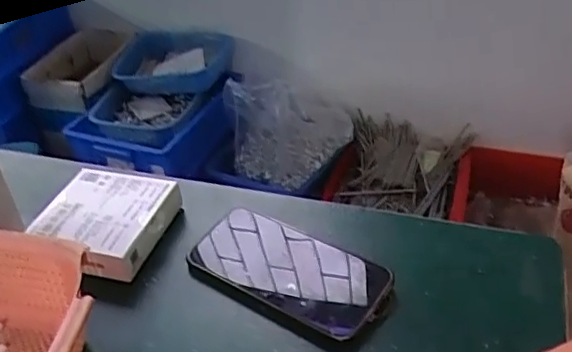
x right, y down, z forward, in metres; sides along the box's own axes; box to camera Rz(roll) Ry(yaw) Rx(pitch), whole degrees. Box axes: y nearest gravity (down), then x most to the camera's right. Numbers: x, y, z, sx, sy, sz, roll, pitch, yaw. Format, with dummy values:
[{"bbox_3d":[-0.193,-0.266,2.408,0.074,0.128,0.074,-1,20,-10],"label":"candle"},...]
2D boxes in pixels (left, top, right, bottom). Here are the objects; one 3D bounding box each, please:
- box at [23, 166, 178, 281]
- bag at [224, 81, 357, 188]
[{"bbox_3d":[-0.158,0.041,0.535,0.110,0.038,0.097,8,40,14],"label":"box"},{"bbox_3d":[0.014,-0.131,1.424,0.273,0.266,0.151,-12,39,-11],"label":"bag"}]

